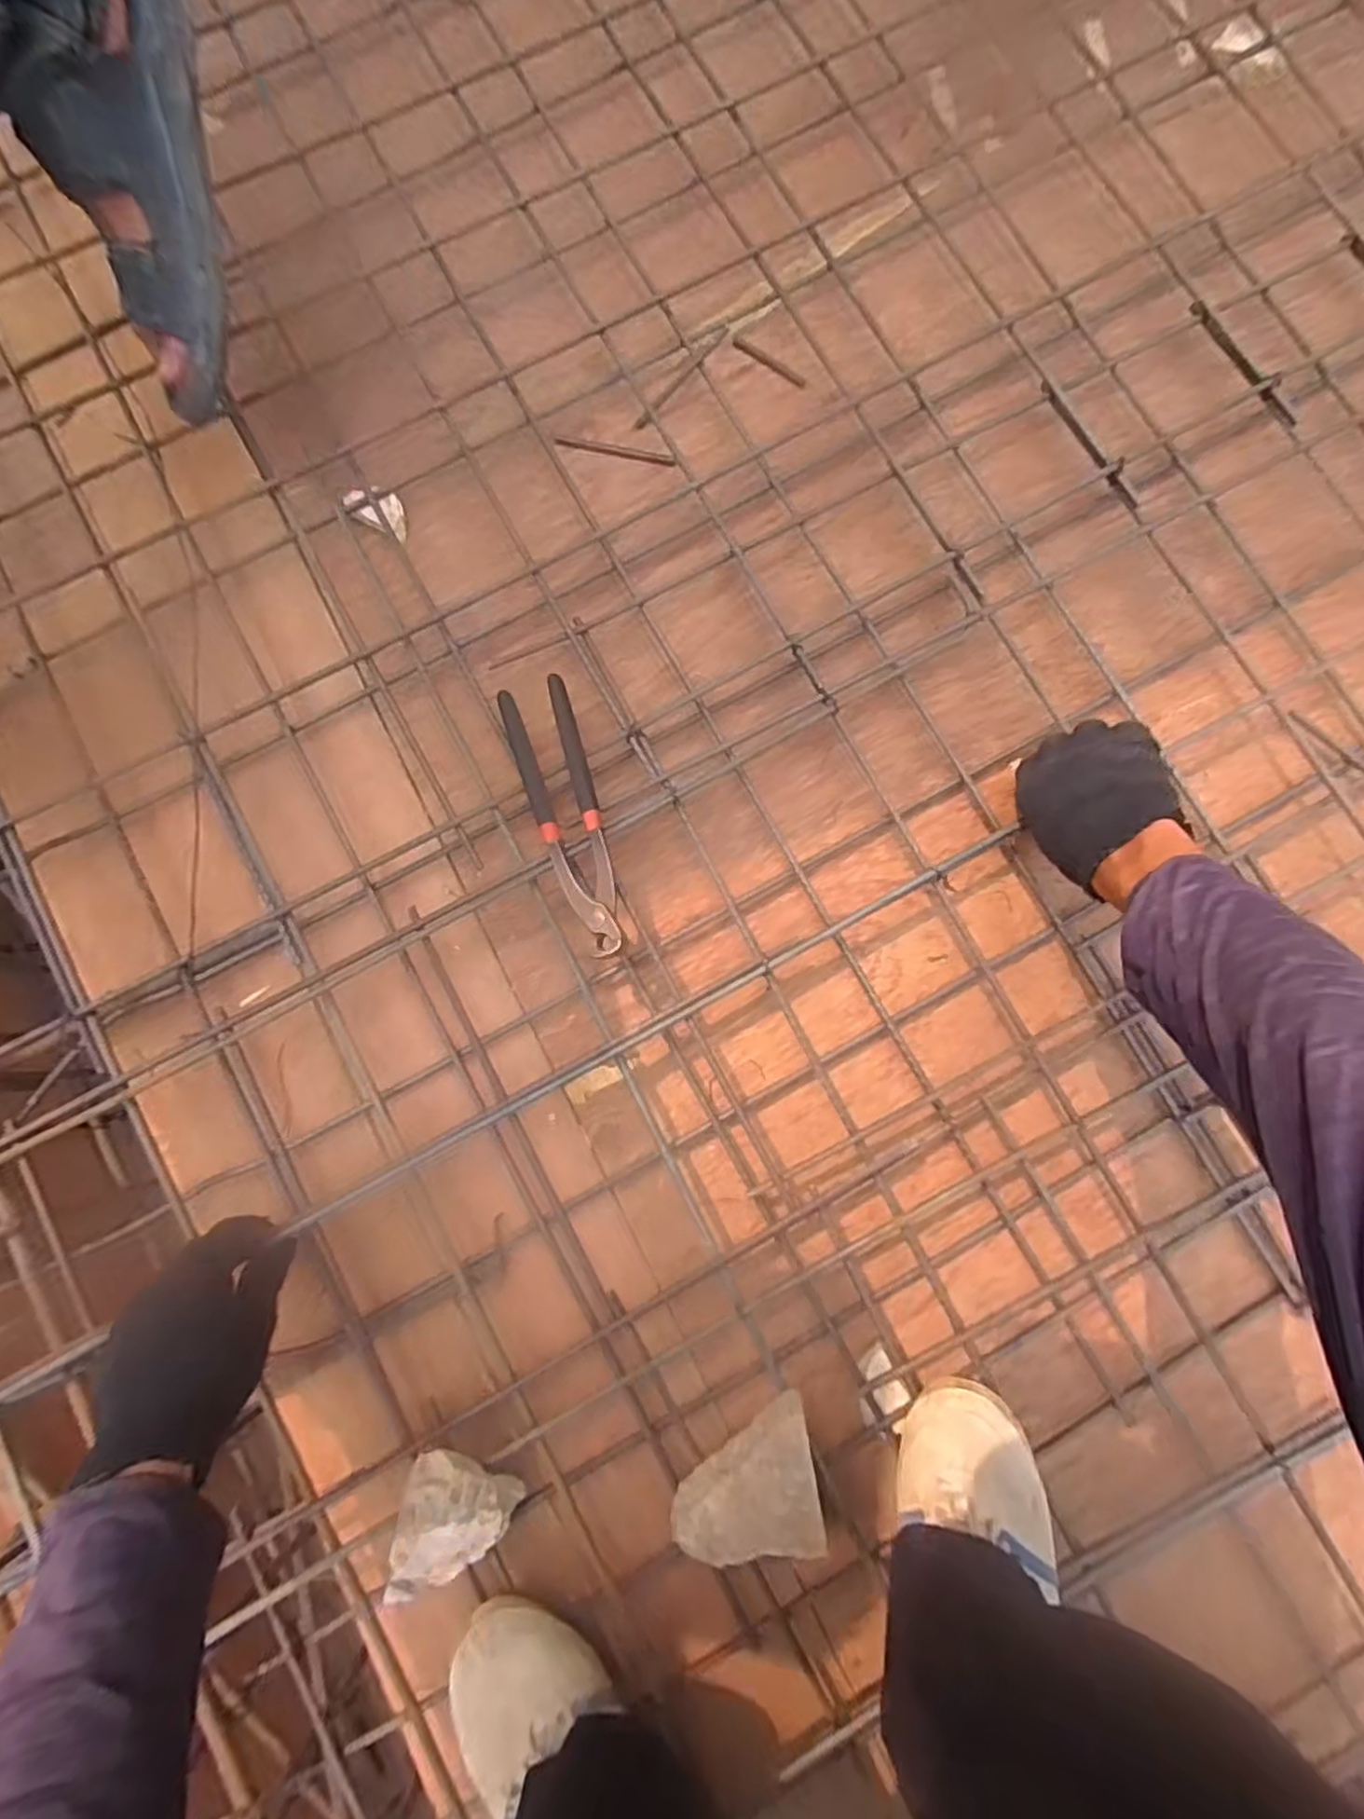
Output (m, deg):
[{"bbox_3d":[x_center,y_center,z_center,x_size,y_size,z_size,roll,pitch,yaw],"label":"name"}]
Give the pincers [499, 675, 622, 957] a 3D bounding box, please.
[{"bbox_3d":[-0.083,-0.071,0.522,0.050,0.029,0.215,-18,82,-2],"label":"pincers"}]

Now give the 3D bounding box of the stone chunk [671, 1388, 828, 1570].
[{"bbox_3d":[0.039,0.374,0.467,0.094,0.025,0.091,-9,81,-1],"label":"stone chunk"}]

